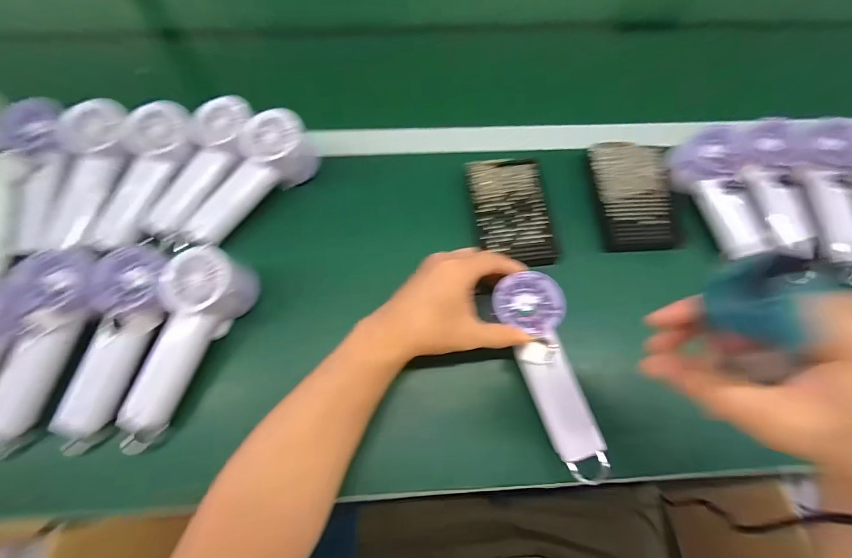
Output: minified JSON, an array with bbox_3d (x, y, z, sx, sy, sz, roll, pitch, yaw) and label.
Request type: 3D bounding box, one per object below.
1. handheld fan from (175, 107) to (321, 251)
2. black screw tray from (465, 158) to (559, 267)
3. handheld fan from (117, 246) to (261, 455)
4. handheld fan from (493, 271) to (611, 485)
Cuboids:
[{"bbox_3d":[-0.209,-0.104,0.432,0.062,0.064,0.195,40,87,13],"label":"handheld fan"},{"bbox_3d":[0.102,-0.082,0.437,0.089,0.014,0.137,-4,69,-3],"label":"black screw tray"},{"bbox_3d":[-0.242,0.067,0.373,0.061,0.067,0.199,22,86,7],"label":"handheld fan"},{"bbox_3d":[0.120,0.087,0.346,0.063,0.024,0.193,-15,77,-7],"label":"handheld fan"}]

